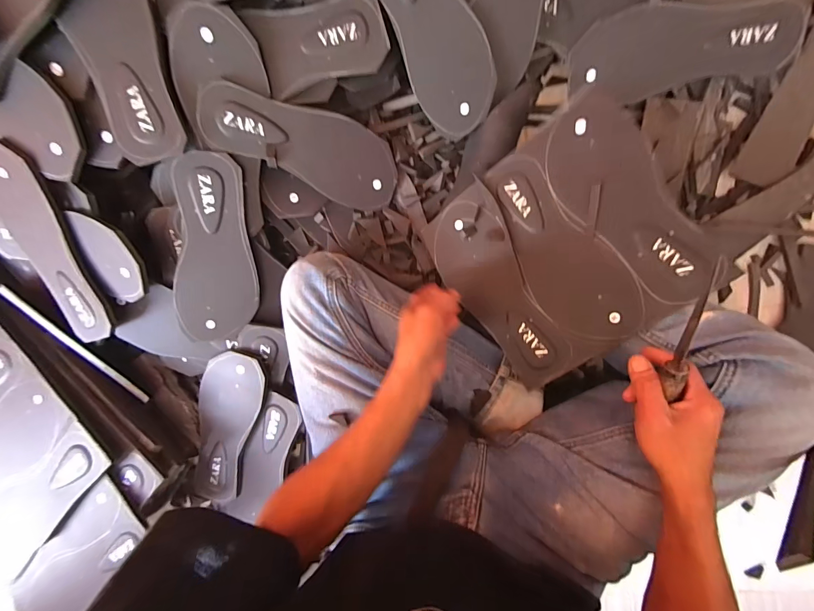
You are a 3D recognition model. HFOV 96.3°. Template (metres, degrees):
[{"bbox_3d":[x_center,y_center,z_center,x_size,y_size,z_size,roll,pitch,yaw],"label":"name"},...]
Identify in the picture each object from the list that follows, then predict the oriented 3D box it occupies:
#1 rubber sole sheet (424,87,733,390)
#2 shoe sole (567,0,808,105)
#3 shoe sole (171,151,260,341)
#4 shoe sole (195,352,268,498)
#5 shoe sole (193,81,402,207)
[{"bbox_3d":[0.179,-0.066,0.436,0.259,0.011,0.253,-36,79,23],"label":"rubber sole sheet"},{"bbox_3d":[0.330,-0.316,0.445,0.244,0.019,0.096,-6,126,14],"label":"shoe sole"},{"bbox_3d":[-0.256,-0.068,0.483,0.100,0.014,0.243,-1,112,-16],"label":"shoe sole"},{"bbox_3d":[-0.280,0.186,0.555,0.094,0.014,0.258,21,103,5],"label":"shoe sole"},{"bbox_3d":[-0.126,-0.204,0.467,0.243,0.005,0.096,18,112,-22],"label":"shoe sole"}]

